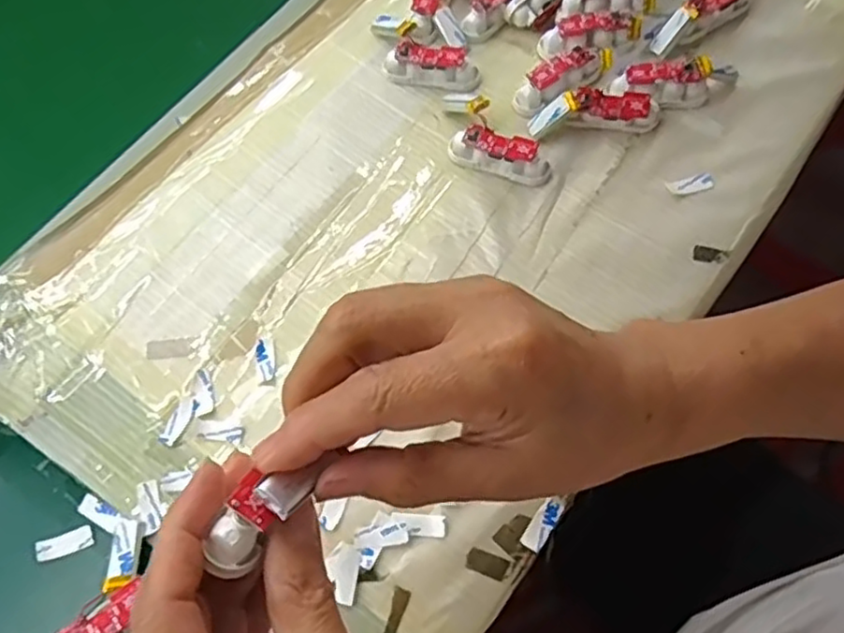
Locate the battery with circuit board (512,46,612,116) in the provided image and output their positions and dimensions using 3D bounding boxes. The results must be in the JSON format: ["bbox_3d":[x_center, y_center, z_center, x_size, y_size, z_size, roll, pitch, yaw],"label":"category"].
[{"bbox_3d":[0.086,-0.149,0.430,0.060,0.020,0.022,-26,68,-10],"label":"battery with circuit board"}]

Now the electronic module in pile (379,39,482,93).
[{"bbox_3d":[0.006,-0.160,0.439,0.061,0.021,0.017,11,67,6],"label":"electronic module in pile"}]

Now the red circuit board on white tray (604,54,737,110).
[{"bbox_3d":[0.156,-0.144,0.424,0.078,0.022,0.023,-5,66,-1],"label":"red circuit board on white tray"}]

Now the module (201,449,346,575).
[{"bbox_3d":[-0.052,0.063,0.217,0.016,0.014,0.037,42,91,18],"label":"module"}]

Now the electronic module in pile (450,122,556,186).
[{"bbox_3d":[0.047,-0.098,0.412,0.061,0.021,0.019,17,68,9],"label":"electronic module in pile"}]

